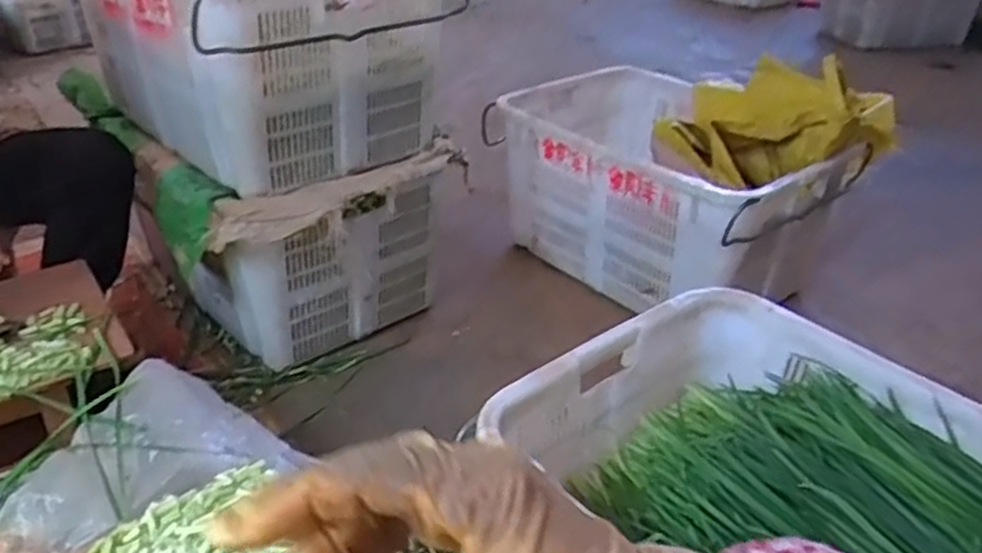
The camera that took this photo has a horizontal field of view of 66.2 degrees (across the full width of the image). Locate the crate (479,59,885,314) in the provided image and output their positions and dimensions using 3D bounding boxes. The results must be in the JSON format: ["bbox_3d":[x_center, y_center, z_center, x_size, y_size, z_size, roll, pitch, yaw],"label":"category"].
[{"bbox_3d":[0.377,-0.177,1.648,0.473,0.347,0.669,-18,35,-32],"label":"crate"}]

